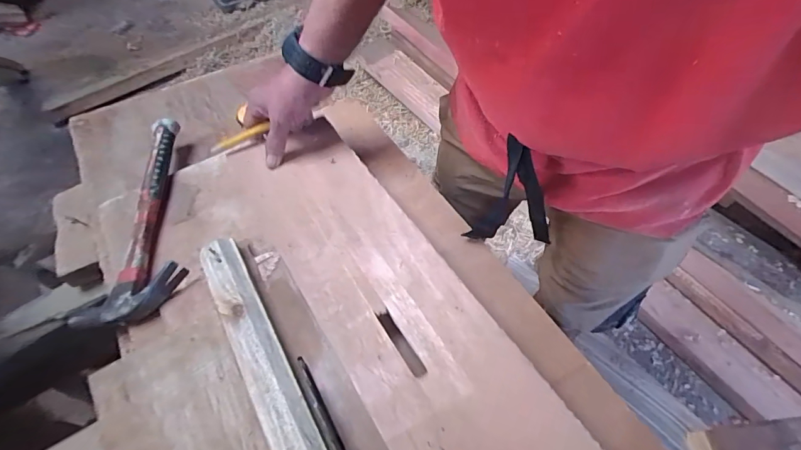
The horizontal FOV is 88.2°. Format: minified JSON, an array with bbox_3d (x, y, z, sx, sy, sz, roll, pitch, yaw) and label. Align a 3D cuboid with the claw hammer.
[{"bbox_3d":[-0.361,-0.015,0.564,0.128,0.029,0.306,-15,56,-5],"label":"claw hammer"}]

